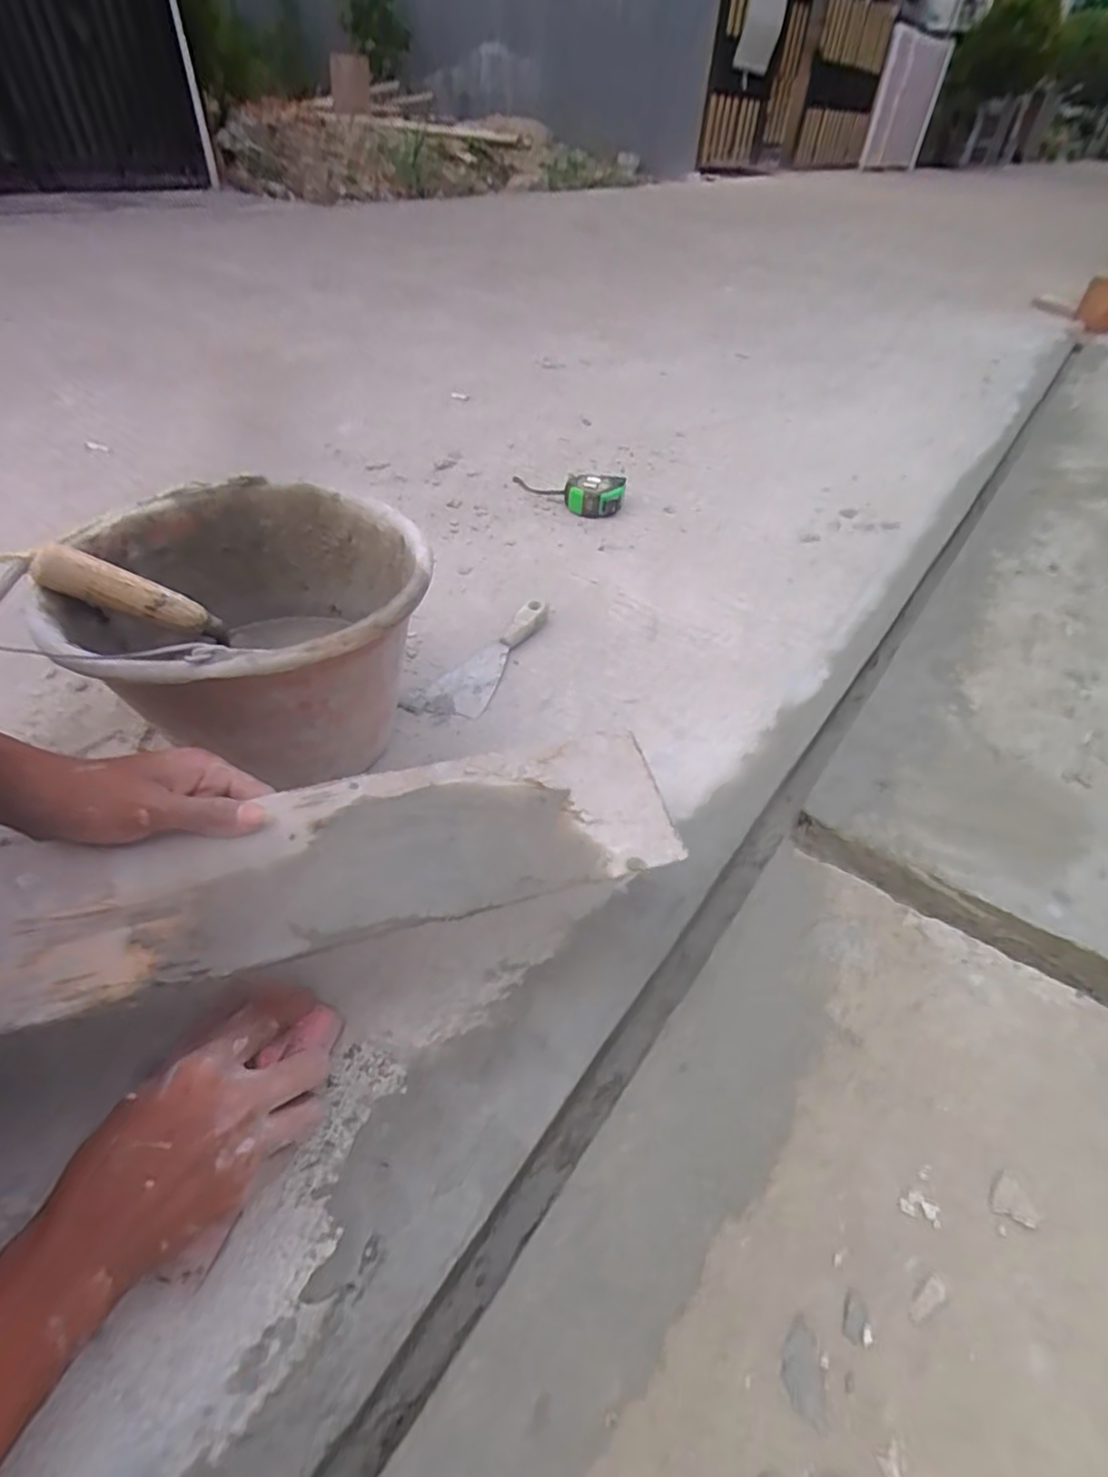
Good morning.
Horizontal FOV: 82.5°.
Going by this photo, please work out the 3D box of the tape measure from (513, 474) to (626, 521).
[{"bbox_3d":[0.023,-0.420,1.051,0.197,0.047,0.076,35,53,25],"label":"tape measure"}]

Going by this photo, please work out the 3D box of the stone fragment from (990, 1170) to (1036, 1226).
[{"bbox_3d":[0.273,0.272,0.375,0.022,0.004,0.024,17,45,19],"label":"stone fragment"}]

